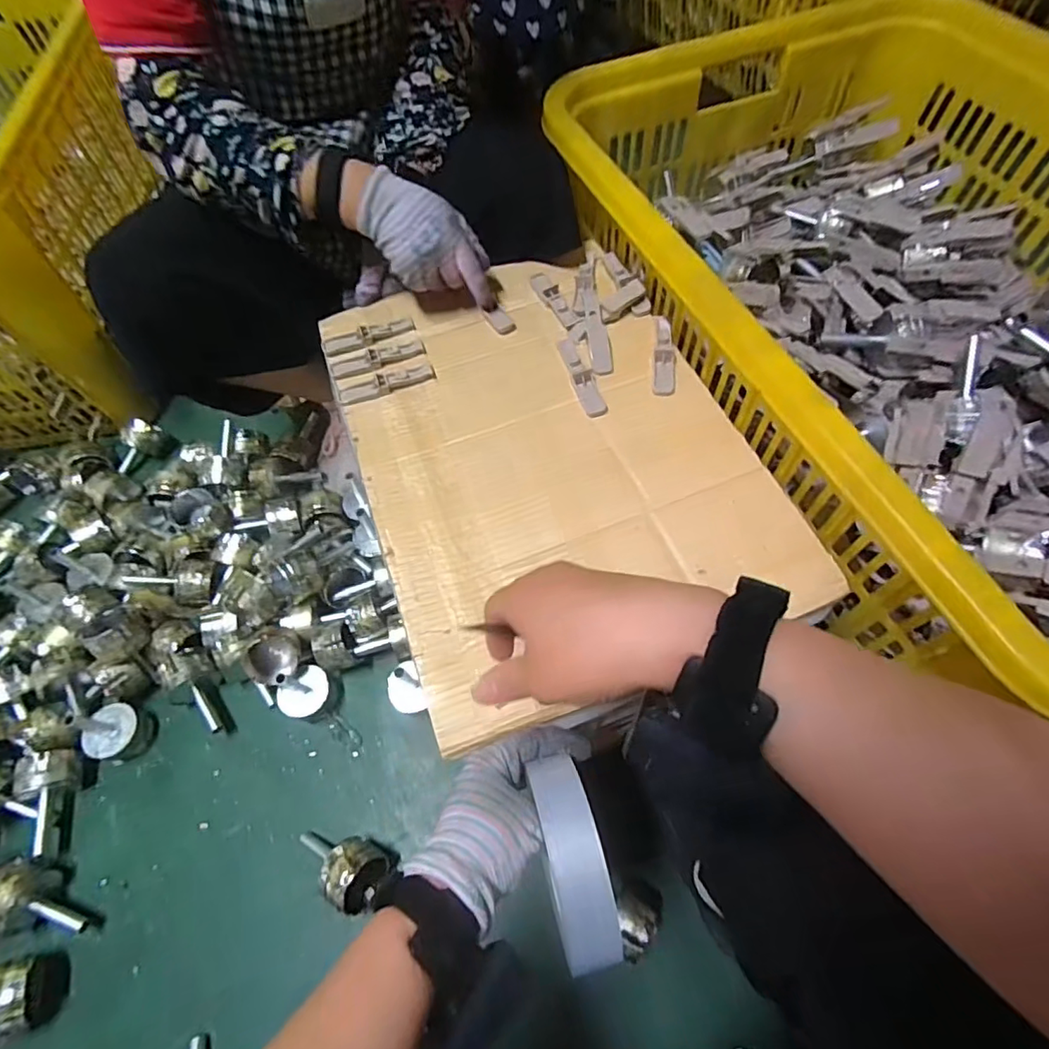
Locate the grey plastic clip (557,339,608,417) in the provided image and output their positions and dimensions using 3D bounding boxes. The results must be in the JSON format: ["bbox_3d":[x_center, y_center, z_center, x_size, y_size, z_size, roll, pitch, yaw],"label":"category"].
[{"bbox_3d":[0.057,-0.154,0.566,0.024,0.010,0.105,-16,61,-6],"label":"grey plastic clip"}]

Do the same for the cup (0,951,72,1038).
[{"bbox_3d":[-0.542,0.477,0.554,0.120,0.061,0.062,-10,60,-3],"label":"cup"}]

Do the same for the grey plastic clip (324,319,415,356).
[{"bbox_3d":[-0.169,-0.206,0.608,0.098,0.009,0.029,-18,61,-7],"label":"grey plastic clip"}]

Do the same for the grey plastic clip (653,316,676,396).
[{"bbox_3d":[0.145,-0.177,0.571,0.022,0.015,0.101,4,61,5],"label":"grey plastic clip"}]

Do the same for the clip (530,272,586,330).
[{"bbox_3d":[0.035,-0.251,0.619,0.021,0.010,0.099,-25,62,-11],"label":"clip"}]

